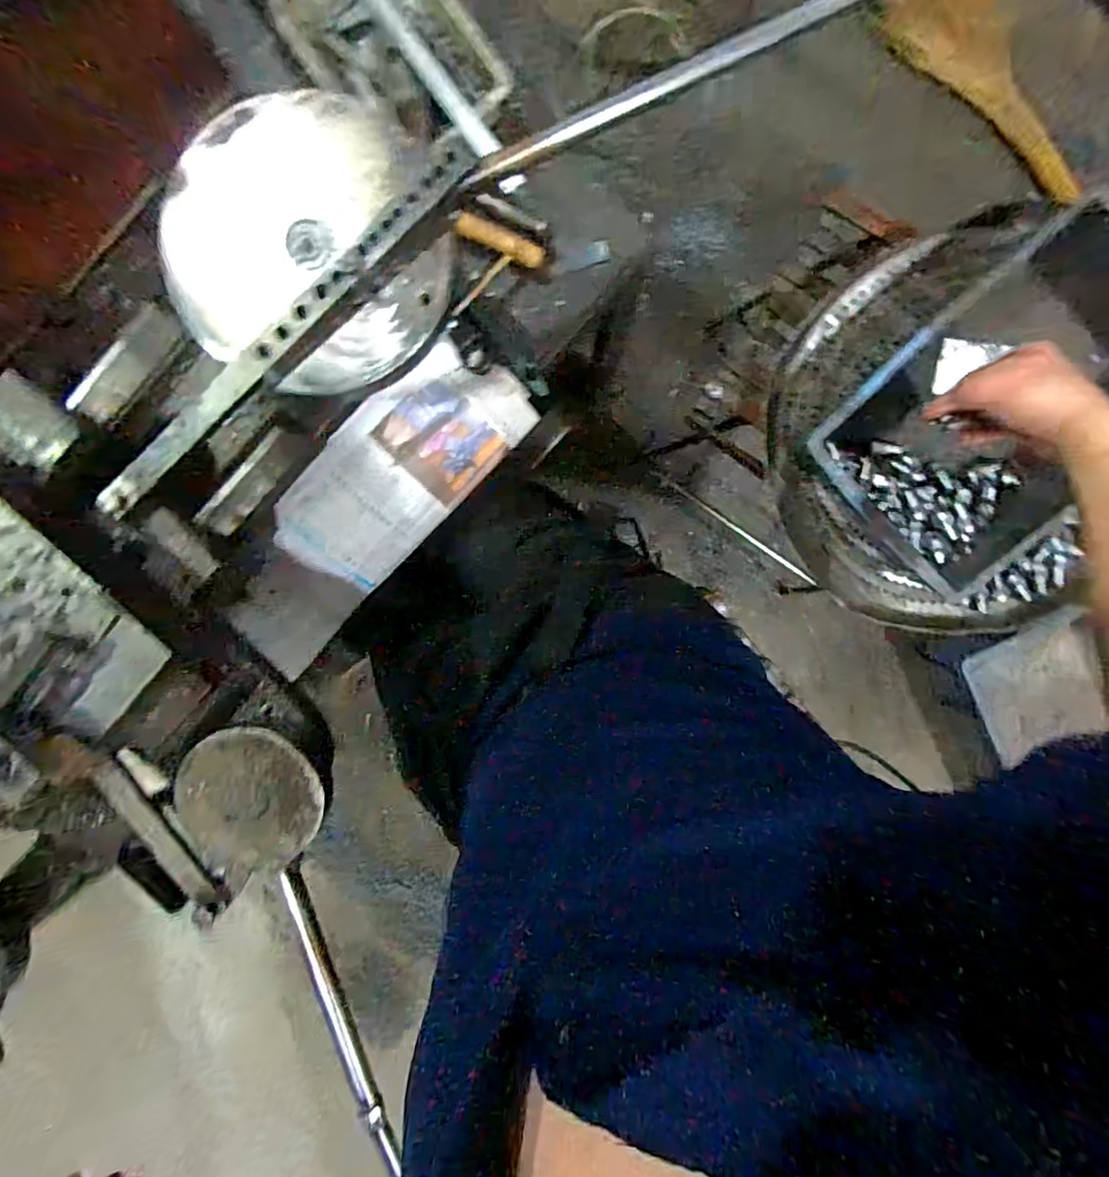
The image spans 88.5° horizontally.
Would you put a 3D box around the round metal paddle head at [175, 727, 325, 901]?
[{"bbox_3d":[-0.214,0.149,0.391,0.102,0.017,0.098,0,96,2],"label":"round metal paddle head"}]

